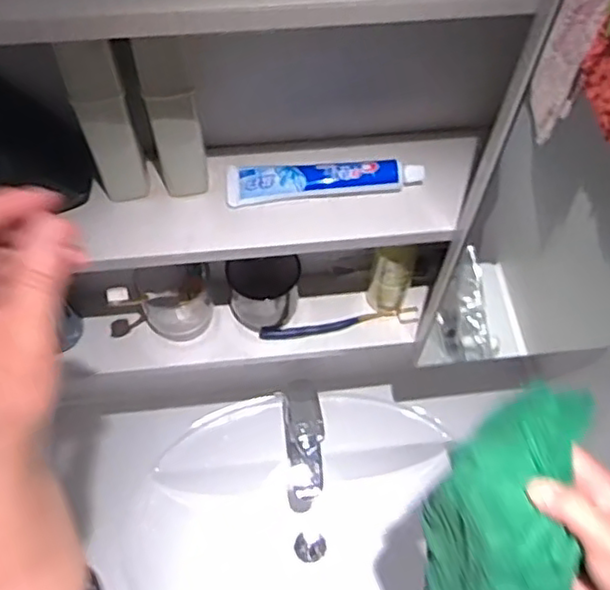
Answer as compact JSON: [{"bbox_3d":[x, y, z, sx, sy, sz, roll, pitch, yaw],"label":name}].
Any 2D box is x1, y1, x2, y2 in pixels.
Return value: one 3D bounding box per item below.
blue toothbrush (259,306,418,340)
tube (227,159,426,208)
[{"bbox_3d":[0.040,0.034,0.779,0.185,0.013,0.018,-7,60,-6],"label":"blue toothbrush"},{"bbox_3d":[0.019,-0.103,0.600,0.175,0.026,0.033,-3,59,-4],"label":"tube"}]

